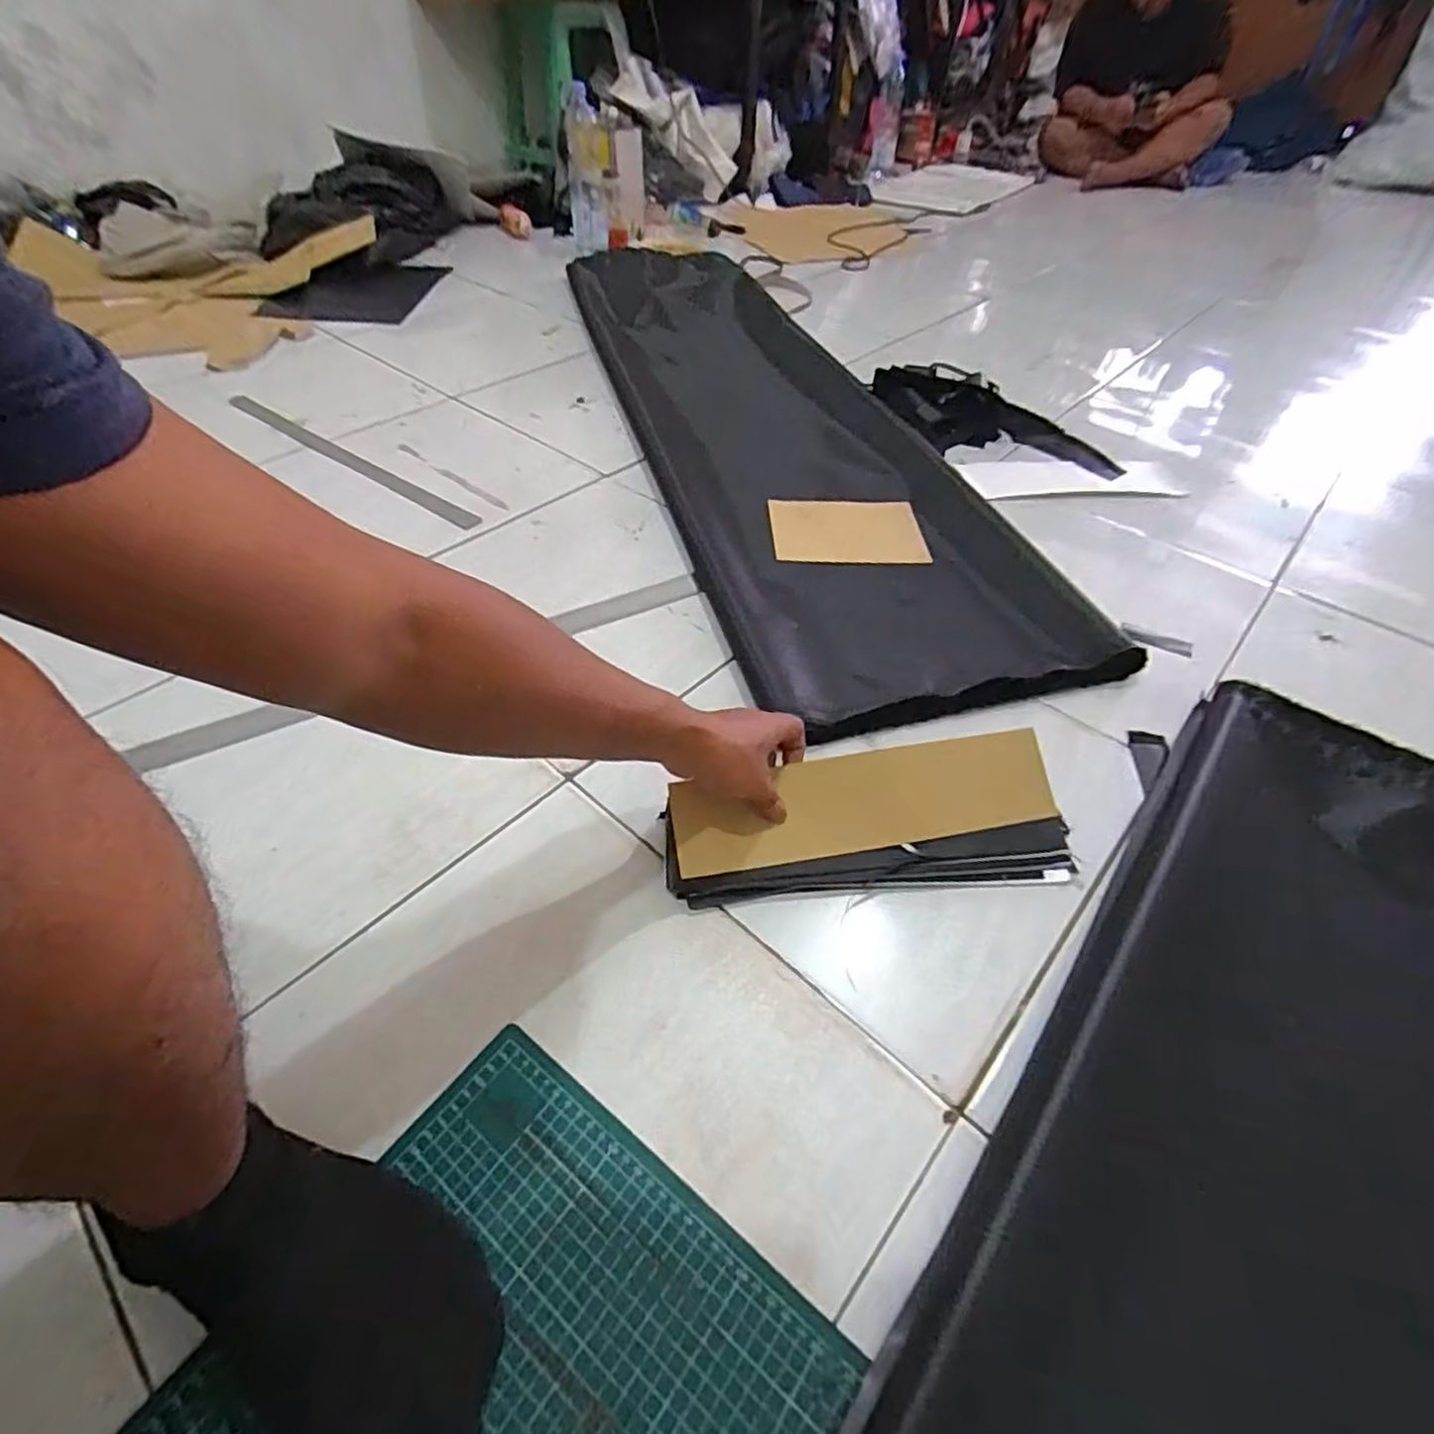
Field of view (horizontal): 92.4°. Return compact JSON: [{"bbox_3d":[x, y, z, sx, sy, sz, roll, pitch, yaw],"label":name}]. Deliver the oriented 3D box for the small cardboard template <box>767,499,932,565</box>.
[{"bbox_3d":[0.171,-0.248,0.917,0.194,0.010,0.137,0,49,-2],"label":"small cardboard template"}]

